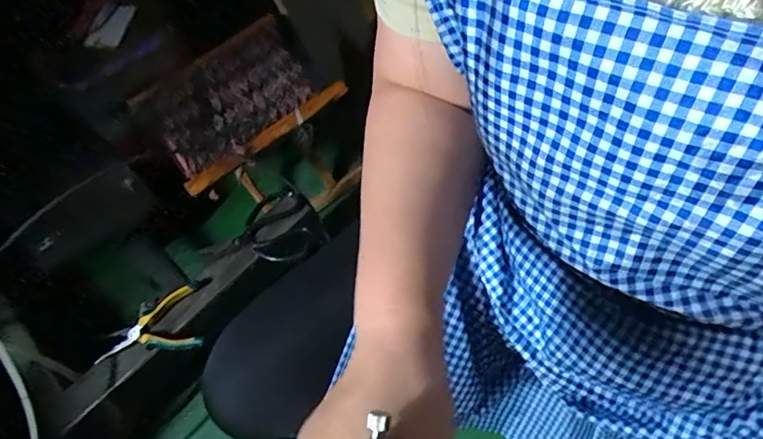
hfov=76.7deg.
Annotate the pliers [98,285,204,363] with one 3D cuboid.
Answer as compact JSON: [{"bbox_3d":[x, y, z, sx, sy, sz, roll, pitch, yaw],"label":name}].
[{"bbox_3d":[-0.374,0.177,0.766,0.168,0.033,0.102,-17,59,-7],"label":"pliers"}]

